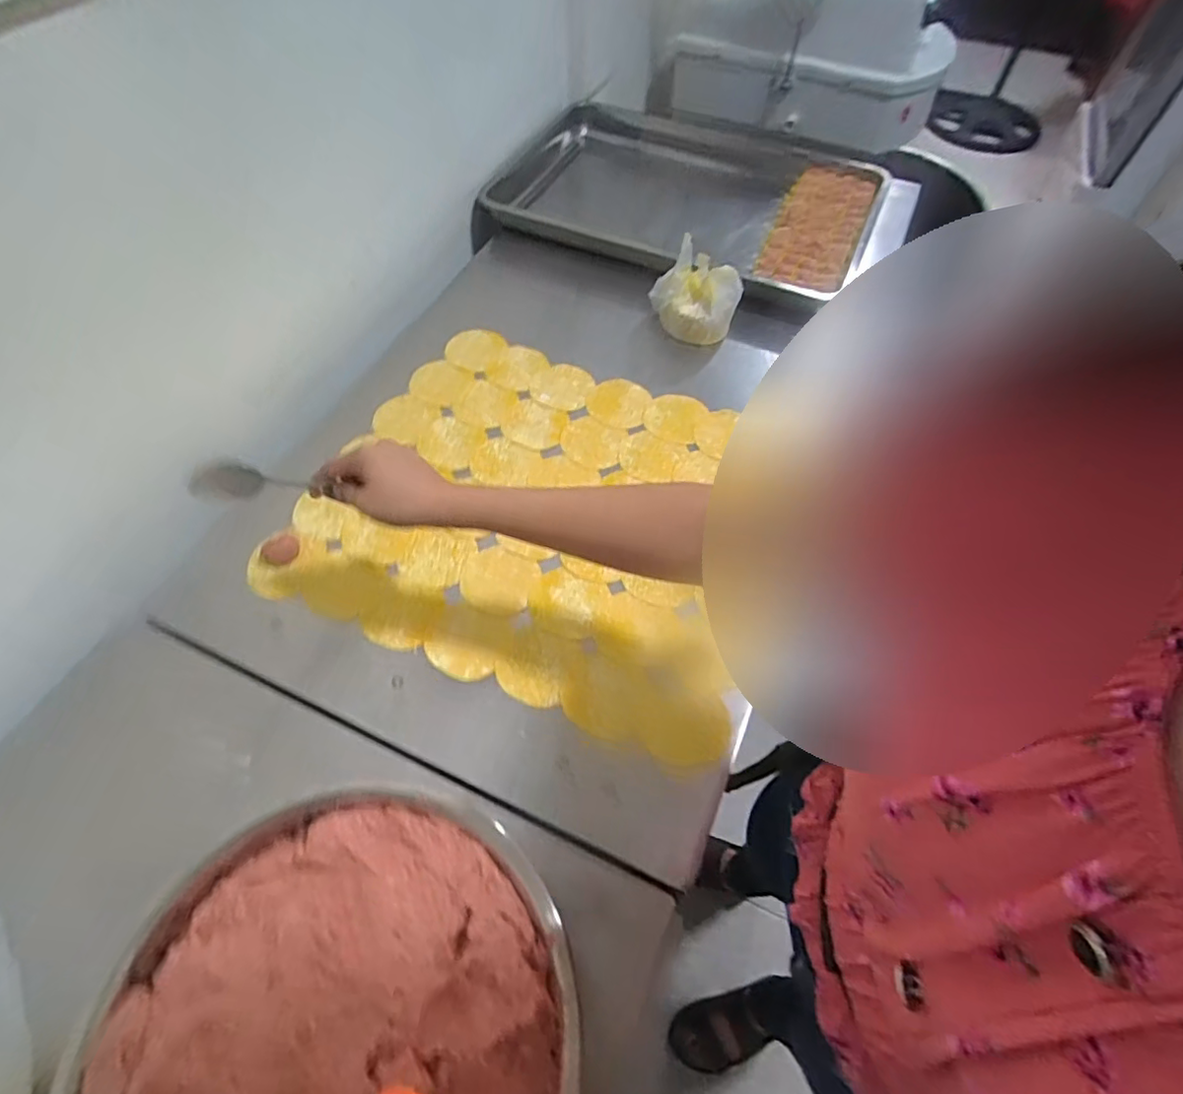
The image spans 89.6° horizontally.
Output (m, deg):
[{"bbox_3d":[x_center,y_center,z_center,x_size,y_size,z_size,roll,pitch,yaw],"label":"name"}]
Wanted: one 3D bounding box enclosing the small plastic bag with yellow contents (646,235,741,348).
[{"bbox_3d":[0.139,-0.341,0.824,0.120,0.112,0.074,24,61,13],"label":"small plastic bag with yellow contents"}]

